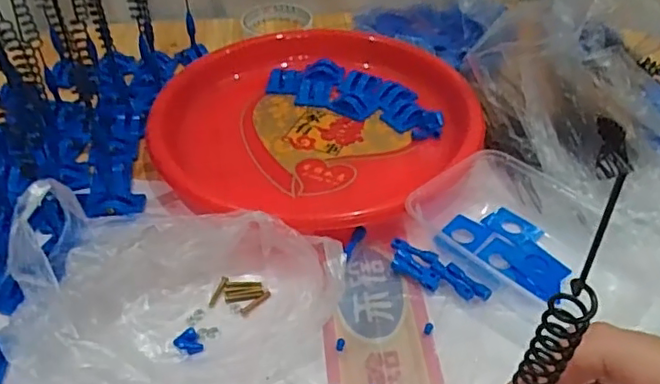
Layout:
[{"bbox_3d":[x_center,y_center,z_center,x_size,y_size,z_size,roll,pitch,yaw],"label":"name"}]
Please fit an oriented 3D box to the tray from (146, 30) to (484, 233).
[{"bbox_3d":[-0.014,-0.067,0.555,0.274,0.045,0.280,25,48,26],"label":"tray"}]

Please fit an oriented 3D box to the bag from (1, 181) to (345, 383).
[{"bbox_3d":[-0.098,0.058,0.391,0.206,0.082,0.136,3,42,5],"label":"bag"}]

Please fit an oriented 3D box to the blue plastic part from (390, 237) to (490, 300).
[{"bbox_3d":[0.077,0.061,0.438,0.079,0.011,0.029,28,49,29],"label":"blue plastic part"}]

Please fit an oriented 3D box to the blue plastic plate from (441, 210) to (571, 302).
[{"bbox_3d":[0.139,0.039,0.455,0.061,0.004,0.097,-33,51,-31],"label":"blue plastic plate"}]

